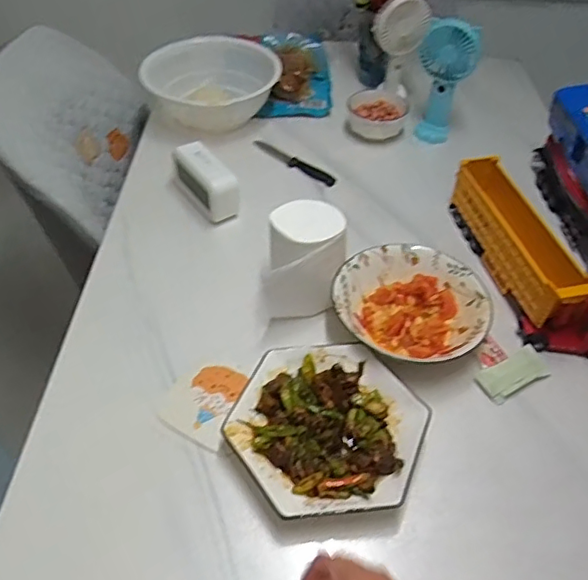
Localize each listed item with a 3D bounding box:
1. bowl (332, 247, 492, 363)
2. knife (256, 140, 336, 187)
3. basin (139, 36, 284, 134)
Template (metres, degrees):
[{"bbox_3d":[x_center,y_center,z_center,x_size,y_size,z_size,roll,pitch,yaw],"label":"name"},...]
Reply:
[{"bbox_3d":[0.145,0.020,0.728,0.186,0.050,0.170,2,48,-2],"label":"bowl"},{"bbox_3d":[-0.001,-0.223,0.988,0.180,0.013,0.021,32,54,22],"label":"knife"},{"bbox_3d":[-0.157,-0.383,1.043,0.223,0.086,0.190,23,50,18],"label":"basin"}]

